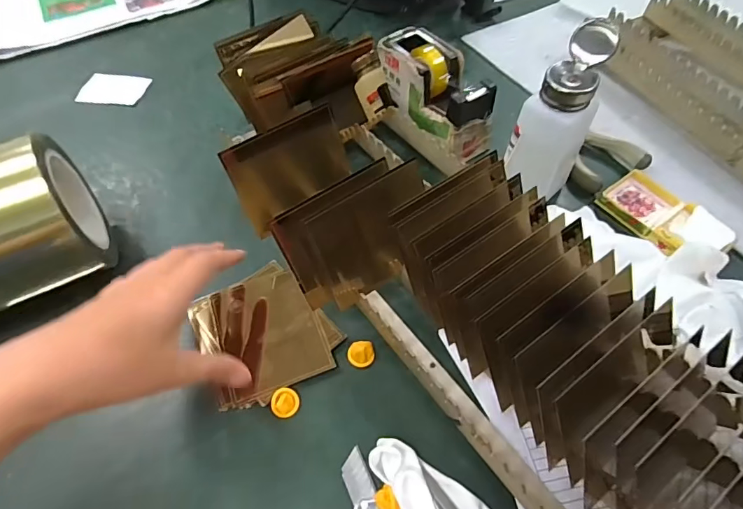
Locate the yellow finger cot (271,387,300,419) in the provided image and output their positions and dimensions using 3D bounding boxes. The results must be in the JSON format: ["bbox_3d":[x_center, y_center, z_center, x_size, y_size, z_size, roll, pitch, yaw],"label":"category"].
[{"bbox_3d":[-0.064,0.110,0.324,0.020,0.007,0.020,-1,57,0],"label":"yellow finger cot"}]

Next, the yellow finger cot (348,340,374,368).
[{"bbox_3d":[-0.008,0.078,0.342,0.020,0.012,0.017,4,57,4],"label":"yellow finger cot"}]

